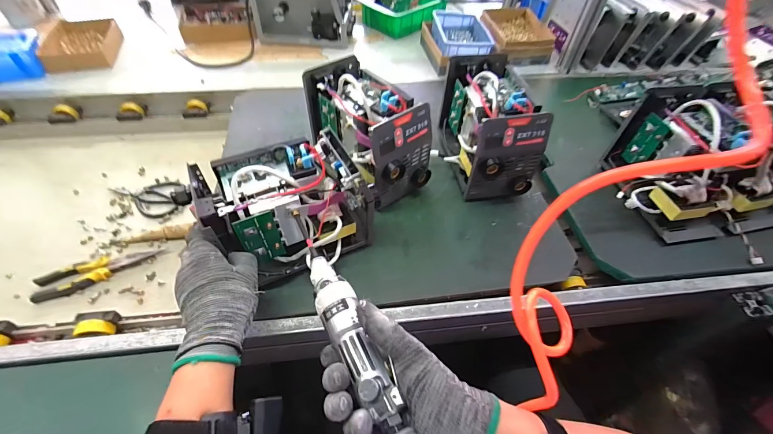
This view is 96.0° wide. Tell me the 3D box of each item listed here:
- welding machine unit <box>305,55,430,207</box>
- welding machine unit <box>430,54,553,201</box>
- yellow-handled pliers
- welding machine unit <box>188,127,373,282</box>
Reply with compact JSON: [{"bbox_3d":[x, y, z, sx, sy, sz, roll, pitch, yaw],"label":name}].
[{"bbox_3d":[-0.032,-0.145,0.611,0.114,0.163,0.216,-30,58,-24],"label":"welding machine unit"},{"bbox_3d":[0.177,-0.161,0.633,0.116,0.161,0.230,-6,51,-8],"label":"welding machine unit"},{"bbox_3d":[-0.499,0.091,0.607,0.193,0.019,0.048,-23,55,-20],"label":"yellow-handled pliers"},{"bbox_3d":[-0.132,-0.008,0.488,0.205,0.146,0.123,-17,54,-16],"label":"welding machine unit"}]

